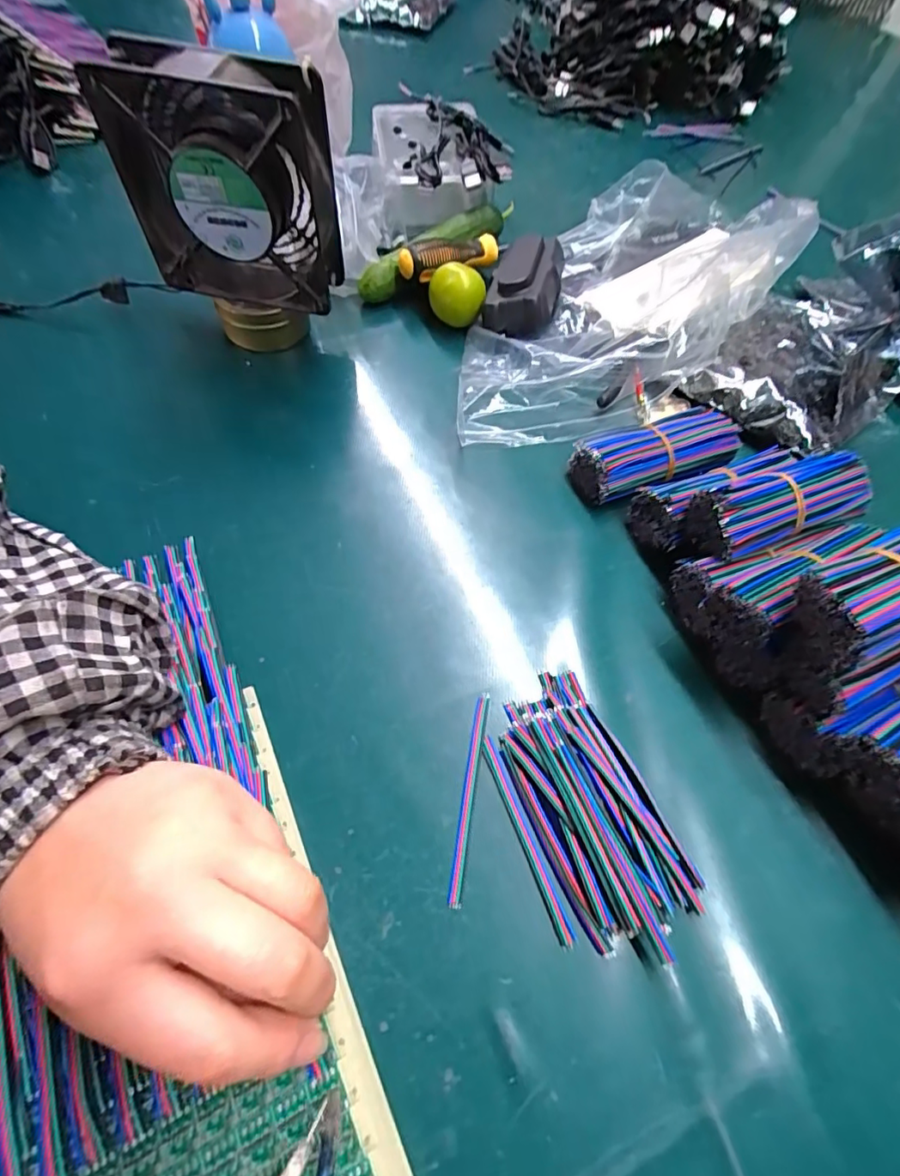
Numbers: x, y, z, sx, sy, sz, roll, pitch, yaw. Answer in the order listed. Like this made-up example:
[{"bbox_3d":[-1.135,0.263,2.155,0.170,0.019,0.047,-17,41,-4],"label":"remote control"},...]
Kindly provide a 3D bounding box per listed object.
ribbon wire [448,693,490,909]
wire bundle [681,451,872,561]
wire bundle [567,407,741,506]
[{"bbox_3d":[0.010,0.100,0.255,0.006,0.004,0.098,9,62,3],"label":"ribbon wire"},{"bbox_3d":[0.183,-0.045,0.291,0.097,0.043,0.037,-18,64,-11],"label":"wire bundle"},{"bbox_3d":[0.134,-0.086,0.343,0.100,0.038,0.043,-18,64,-11],"label":"wire bundle"}]

